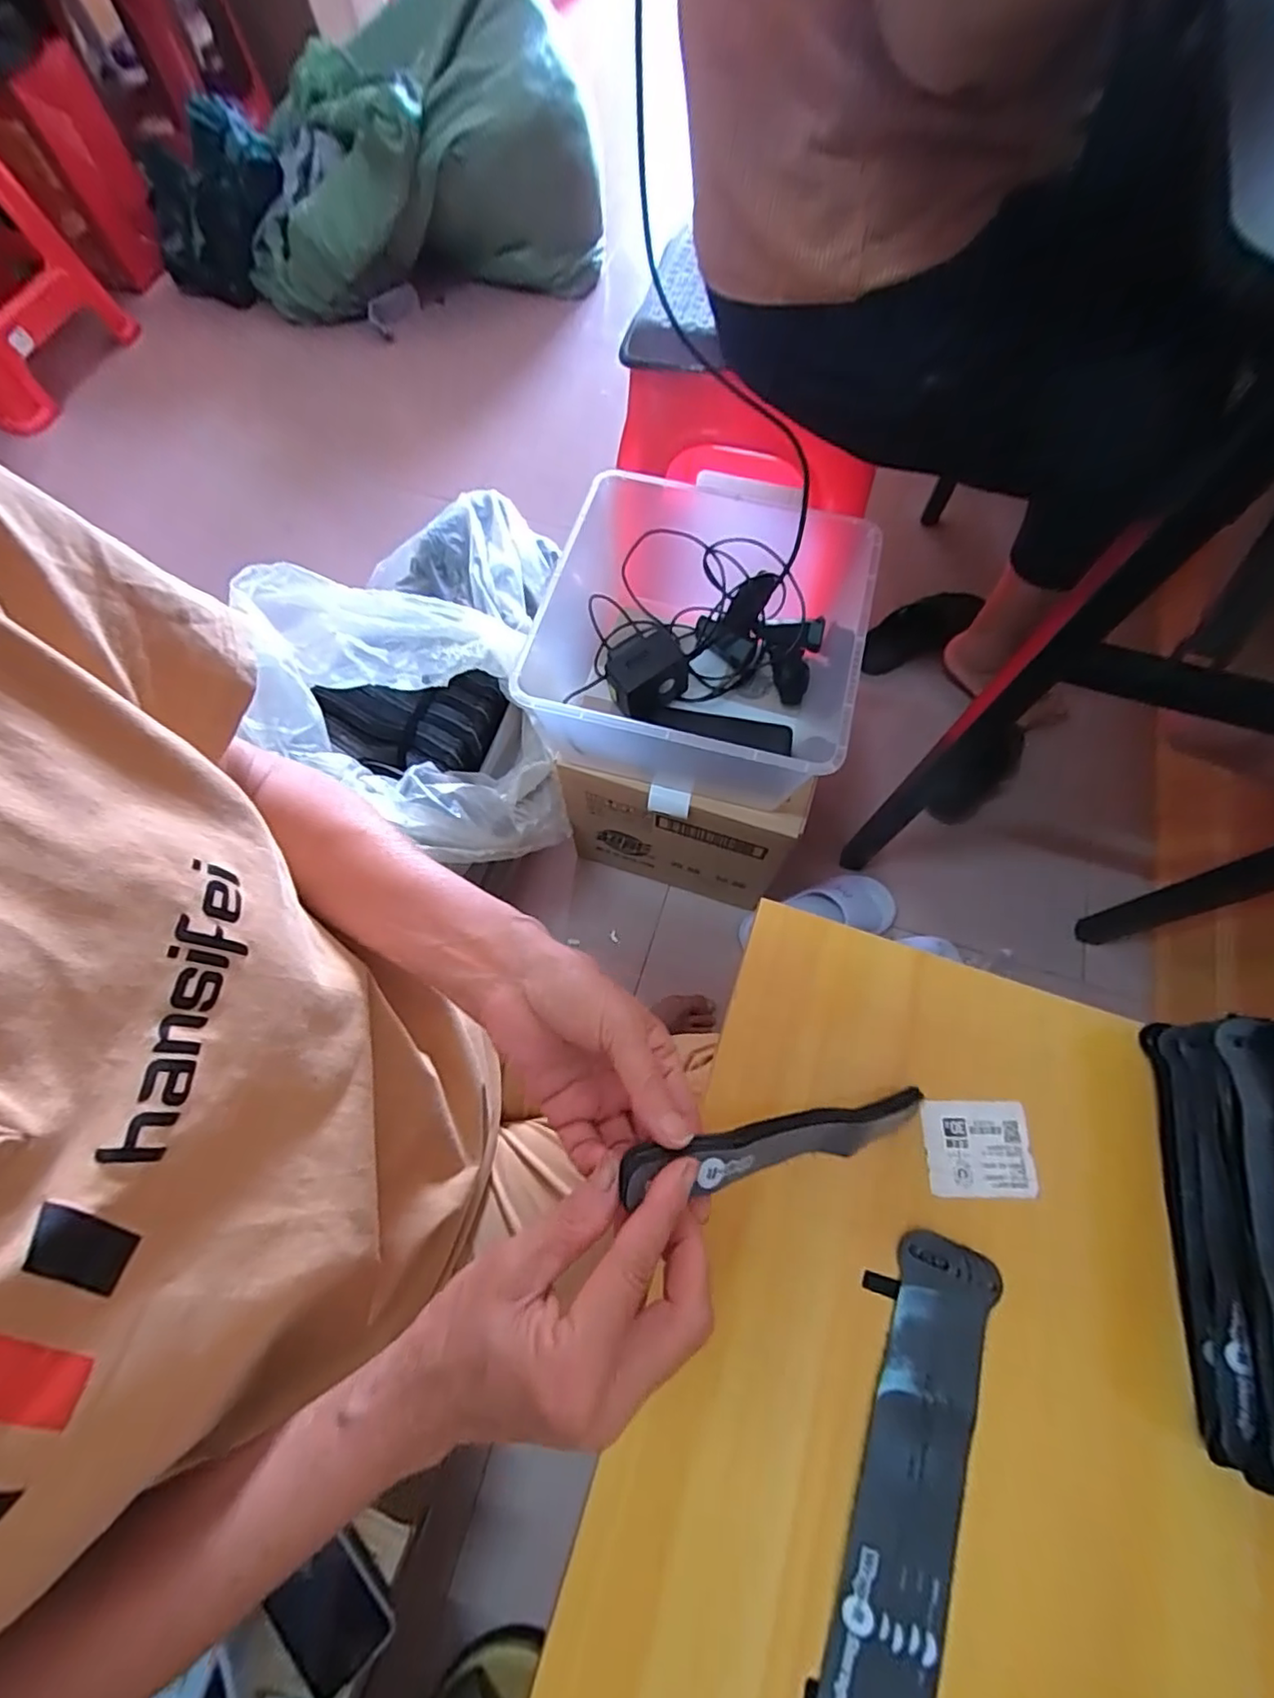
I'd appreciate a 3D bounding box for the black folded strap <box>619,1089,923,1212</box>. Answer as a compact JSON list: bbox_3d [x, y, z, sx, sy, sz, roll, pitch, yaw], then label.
[{"bbox_3d":[0.069,0.135,0.283,0.173,0.014,0.022,4,65,-30],"label":"black folded strap"}]

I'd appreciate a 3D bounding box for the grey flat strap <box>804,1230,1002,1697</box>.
[{"bbox_3d":[0.131,0.297,0.295,0.055,0.011,0.198,19,70,8],"label":"grey flat strap"}]

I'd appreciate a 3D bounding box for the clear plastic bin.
[{"bbox_3d":[0.040,-0.211,0.654,0.359,0.154,0.305,14,69,6],"label":"clear plastic bin"}]

